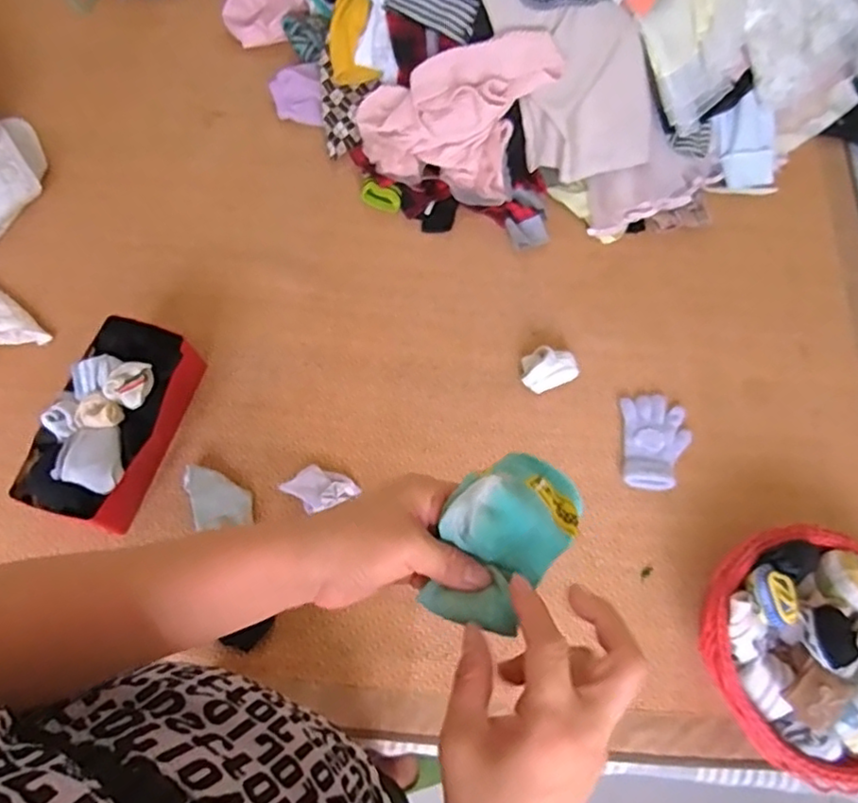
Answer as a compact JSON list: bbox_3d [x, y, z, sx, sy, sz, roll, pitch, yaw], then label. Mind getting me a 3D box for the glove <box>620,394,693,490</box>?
[{"bbox_3d":[0.335,0.059,0.908,0.099,0.034,0.149,6,68,3],"label":"glove"}]

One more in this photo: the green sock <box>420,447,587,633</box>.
[{"bbox_3d":[0.044,0.081,0.373,0.069,0.050,0.116,34,76,10],"label":"green sock"}]

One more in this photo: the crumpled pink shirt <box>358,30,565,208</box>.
[{"bbox_3d":[0.031,-0.469,1.017,0.307,0.187,0.191,17,69,7],"label":"crumpled pink shirt"}]

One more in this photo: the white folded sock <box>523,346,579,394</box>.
[{"bbox_3d":[0.181,-0.052,0.942,0.086,0.048,0.067,-20,71,-6],"label":"white folded sock"}]

